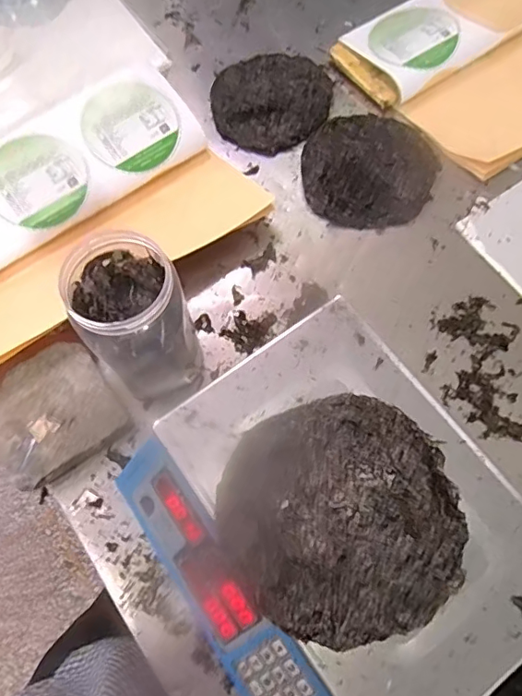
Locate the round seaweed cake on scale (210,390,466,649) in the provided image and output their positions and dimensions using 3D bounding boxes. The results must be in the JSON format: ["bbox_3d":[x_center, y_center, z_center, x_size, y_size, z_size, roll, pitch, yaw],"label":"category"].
[{"bbox_3d":[0.064,0.138,0.436,0.185,0.023,0.190,0,68,0],"label":"round seaweed cake on scale"}]

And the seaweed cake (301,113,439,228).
[{"bbox_3d":[0.164,-0.274,0.802,0.196,0.026,0.211,0,68,0],"label":"seaweed cake"}]

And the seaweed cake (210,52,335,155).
[{"bbox_3d":[0.017,-0.407,0.857,0.186,0.023,0.202,0,68,0],"label":"seaweed cake"}]

